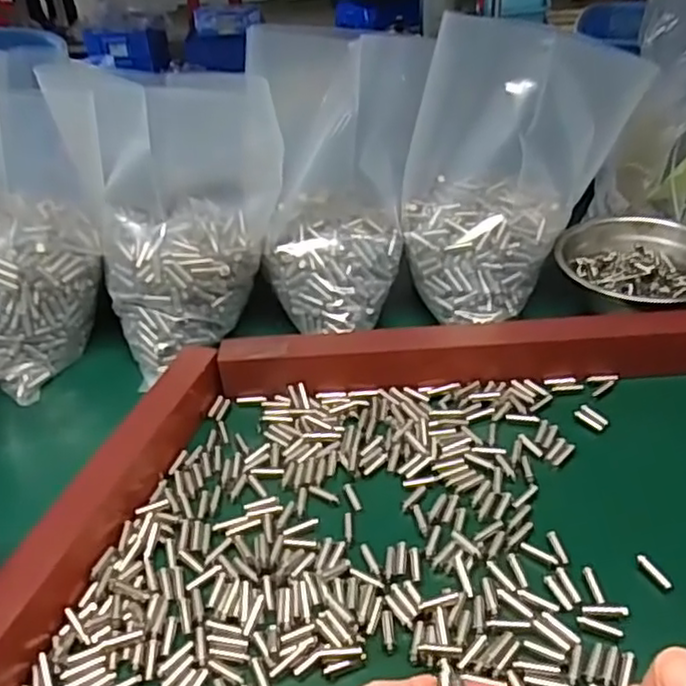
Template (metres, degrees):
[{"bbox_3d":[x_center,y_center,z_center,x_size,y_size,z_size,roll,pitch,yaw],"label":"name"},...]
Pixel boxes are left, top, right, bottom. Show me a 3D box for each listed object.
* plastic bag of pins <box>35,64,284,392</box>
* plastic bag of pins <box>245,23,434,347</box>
[{"bbox_3d":[-0.120,-0.102,0.524,0.133,0.190,0.091,-22,41,-23],"label":"plastic bag of pins"},{"bbox_3d":[-0.001,-0.119,0.518,0.121,0.192,0.113,-3,37,1],"label":"plastic bag of pins"}]

